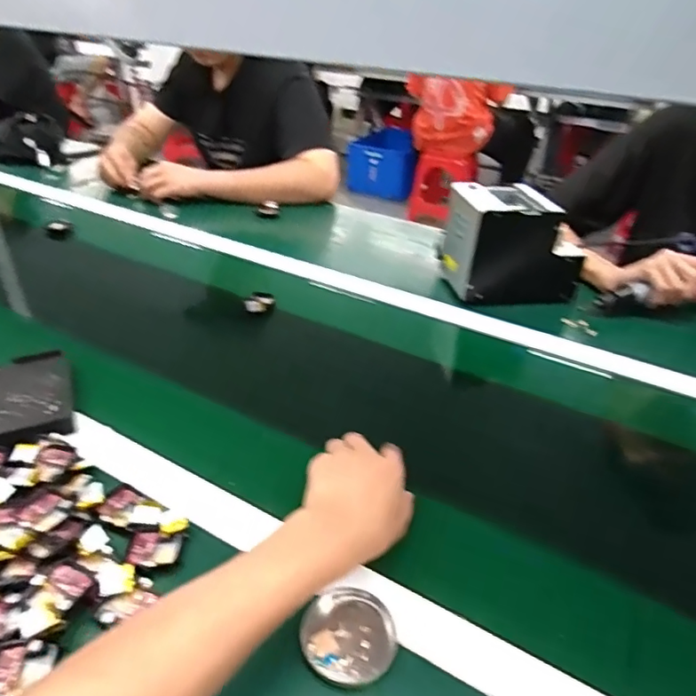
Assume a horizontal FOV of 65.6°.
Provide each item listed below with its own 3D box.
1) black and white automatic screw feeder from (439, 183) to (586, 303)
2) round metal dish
[{"bbox_3d":[0.247,-0.158,0.816,0.180,0.143,0.129,-5,36,-10],"label":"black and white automatic screw feeder"},{"bbox_3d":[0.002,0.205,0.388,0.065,0.010,0.066,2,35,-1],"label":"round metal dish"}]

